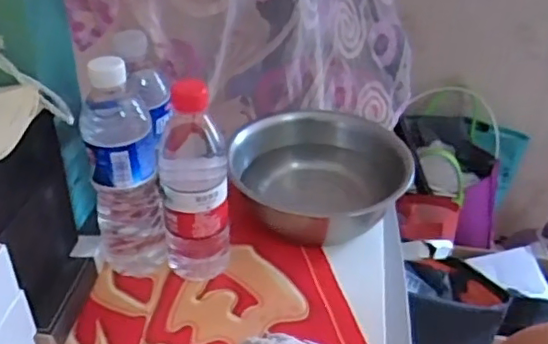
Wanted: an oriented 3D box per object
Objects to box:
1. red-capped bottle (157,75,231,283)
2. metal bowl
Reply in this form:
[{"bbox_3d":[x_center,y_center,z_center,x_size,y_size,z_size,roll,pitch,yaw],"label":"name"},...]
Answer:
[{"bbox_3d":[-0.077,0.011,0.581,0.064,0.210,0.064,-5,36,-9],"label":"red-capped bottle"},{"bbox_3d":[0.051,0.012,0.699,0.198,0.077,0.194,0,36,-1],"label":"metal bowl"}]

